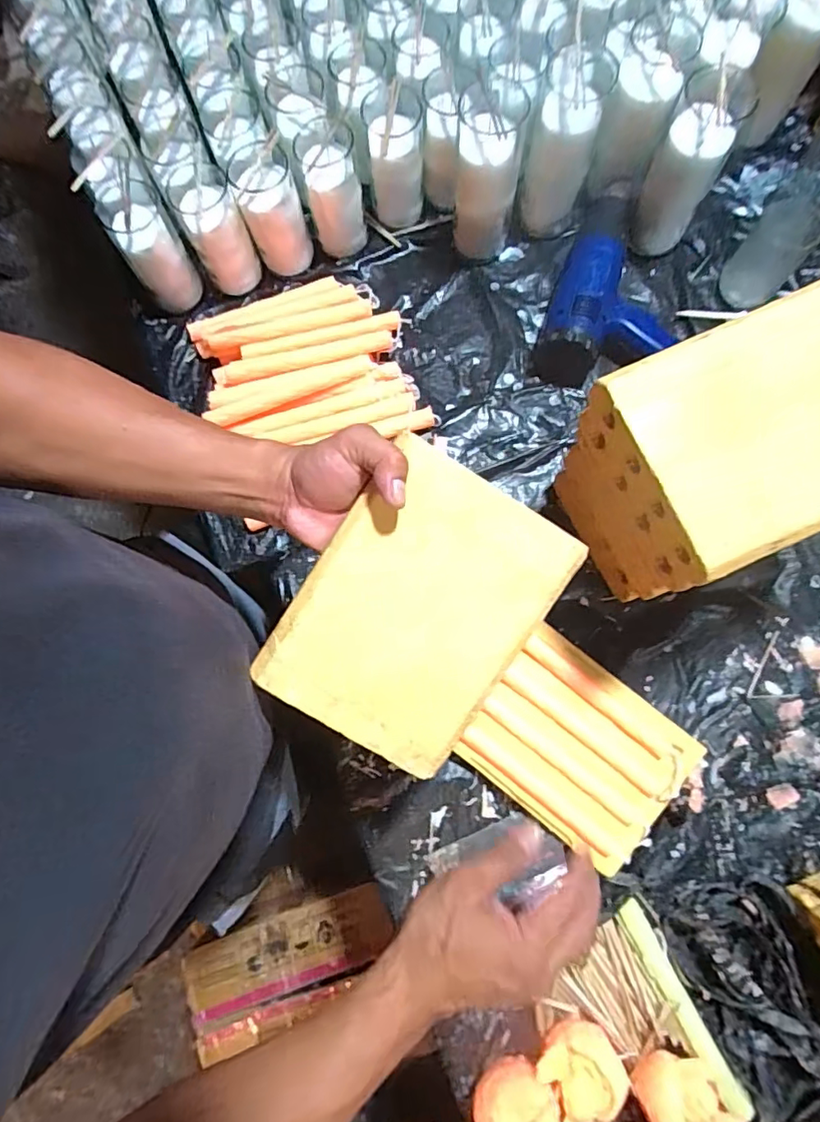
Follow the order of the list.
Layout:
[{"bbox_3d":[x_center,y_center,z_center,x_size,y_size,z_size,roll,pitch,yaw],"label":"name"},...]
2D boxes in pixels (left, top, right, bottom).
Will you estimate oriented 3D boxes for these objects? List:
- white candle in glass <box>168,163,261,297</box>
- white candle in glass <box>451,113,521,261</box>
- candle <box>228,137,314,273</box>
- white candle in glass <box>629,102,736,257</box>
[{"bbox_3d":[-0.229,-0.389,0.632,0.064,0.116,0.078,-31,80,-5],"label":"white candle in glass"},{"bbox_3d":[0.087,-0.436,0.619,0.067,0.159,0.067,2,79,2],"label":"white candle in glass"},{"bbox_3d":[-0.161,-0.410,0.640,0.066,0.141,0.064,-19,79,-3],"label":"candle"},{"bbox_3d":[0.303,-0.427,0.602,0.063,0.158,0.069,0,79,1],"label":"white candle in glass"}]

